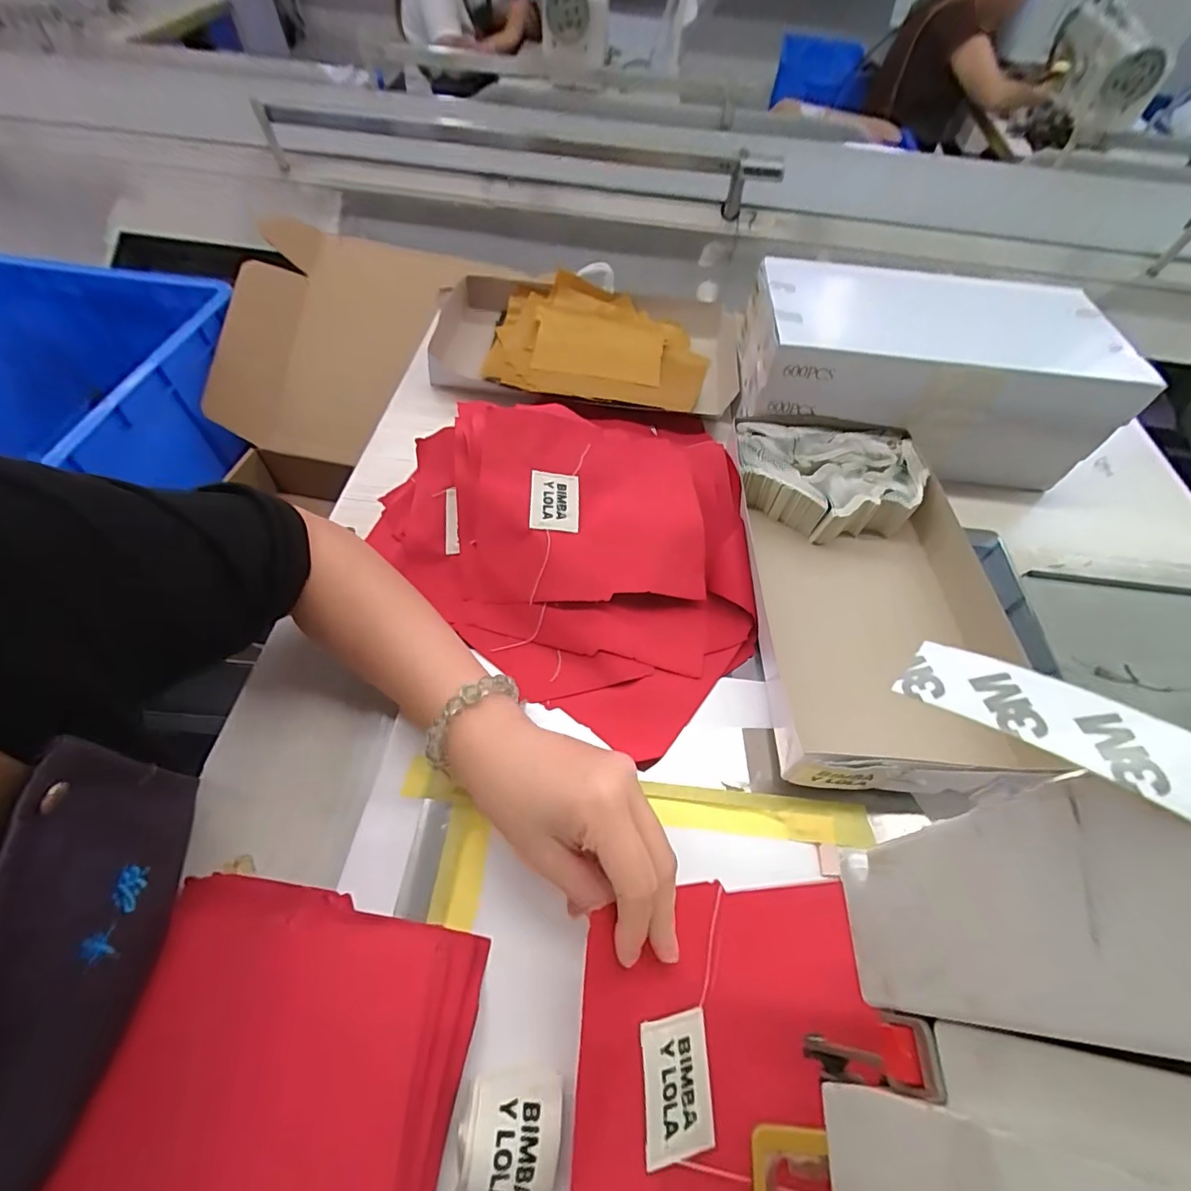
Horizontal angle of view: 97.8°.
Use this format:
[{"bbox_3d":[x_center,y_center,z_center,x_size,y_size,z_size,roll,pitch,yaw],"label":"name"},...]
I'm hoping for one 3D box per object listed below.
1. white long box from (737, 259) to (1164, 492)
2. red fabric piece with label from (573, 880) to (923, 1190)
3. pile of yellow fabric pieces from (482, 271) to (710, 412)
[{"bbox_3d":[0.310,-0.214,0.496,0.330,0.102,0.171,10,57,3],"label":"white long box"},{"bbox_3d":[0.070,0.210,0.229,0.163,0.052,0.139,-8,58,-9],"label":"red fabric piece with label"},{"bbox_3d":[0.003,-0.275,0.576,0.239,0.033,0.185,10,57,2],"label":"pile of yellow fabric pieces"}]

